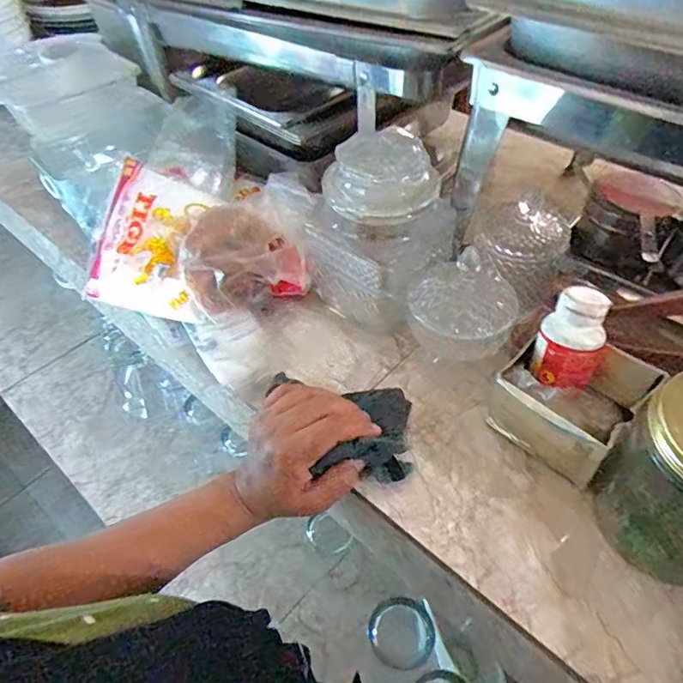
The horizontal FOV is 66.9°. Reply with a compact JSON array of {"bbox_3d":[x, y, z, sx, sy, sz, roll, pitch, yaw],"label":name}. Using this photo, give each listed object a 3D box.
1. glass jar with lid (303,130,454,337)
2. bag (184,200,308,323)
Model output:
[{"bbox_3d":[0.036,-0.098,0.484,0.111,0.158,0.096,29,56,25],"label":"glass jar with lid"},{"bbox_3d":[-0.106,-0.087,0.527,0.105,0.053,0.103,-23,52,-17],"label":"bag"}]

